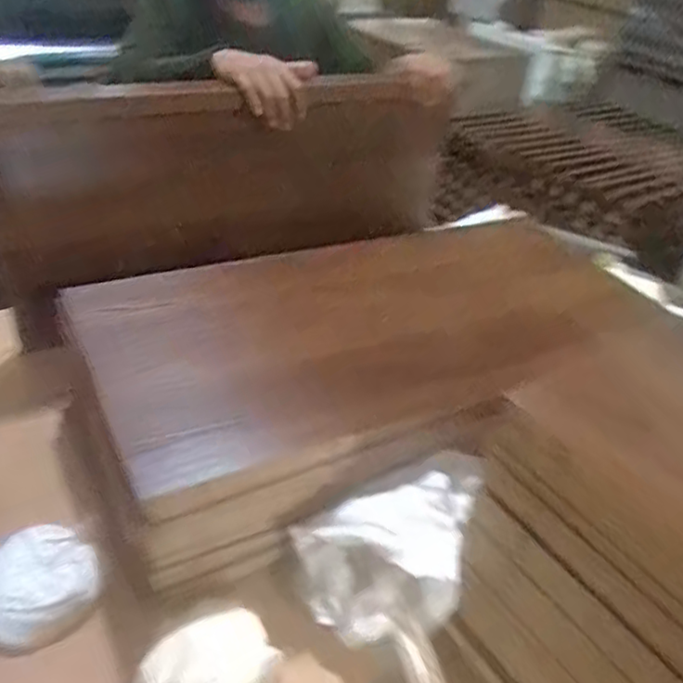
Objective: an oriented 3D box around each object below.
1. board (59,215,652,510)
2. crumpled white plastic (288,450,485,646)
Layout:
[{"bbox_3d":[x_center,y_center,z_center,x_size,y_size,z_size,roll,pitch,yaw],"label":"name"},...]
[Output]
[{"bbox_3d":[0.052,-0.029,0.784,0.659,0.036,0.319,-12,40,-25],"label":"board"},{"bbox_3d":[0.036,0.191,0.629,0.154,0.109,0.162,17,37,13],"label":"crumpled white plastic"}]

